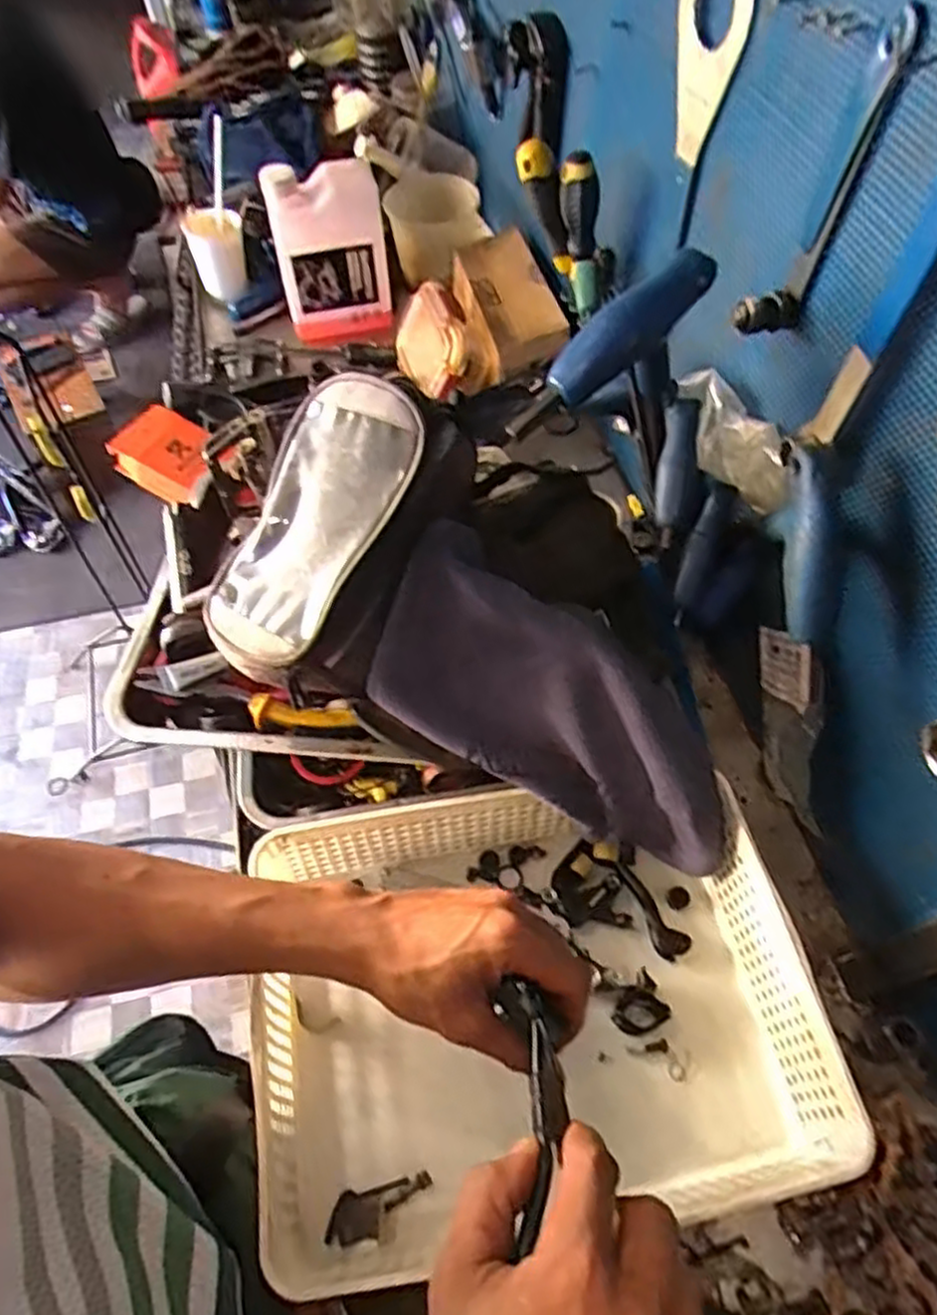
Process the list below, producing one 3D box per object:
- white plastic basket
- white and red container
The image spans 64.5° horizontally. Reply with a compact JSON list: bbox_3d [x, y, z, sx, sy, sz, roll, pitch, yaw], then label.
[{"bbox_3d":[0.039,0.218,0.482,0.332,0.084,0.249,-10,58,-7],"label":"white plastic basket"},{"bbox_3d":[-0.161,-0.465,0.871,0.126,0.182,0.059,1,57,1],"label":"white and red container"}]

